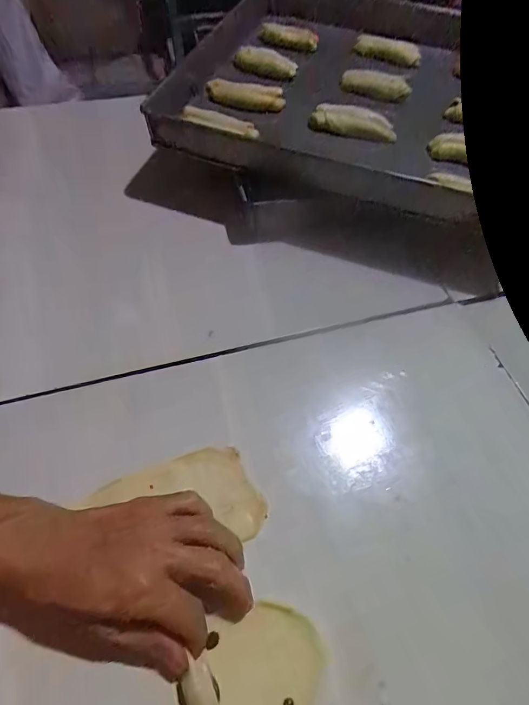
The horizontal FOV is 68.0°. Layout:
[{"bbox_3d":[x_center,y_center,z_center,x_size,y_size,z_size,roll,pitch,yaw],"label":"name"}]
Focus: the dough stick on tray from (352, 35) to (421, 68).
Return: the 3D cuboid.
[{"bbox_3d":[0.192,-0.474,0.614,0.103,0.027,0.019,13,60,6],"label":"dough stick on tray"}]

